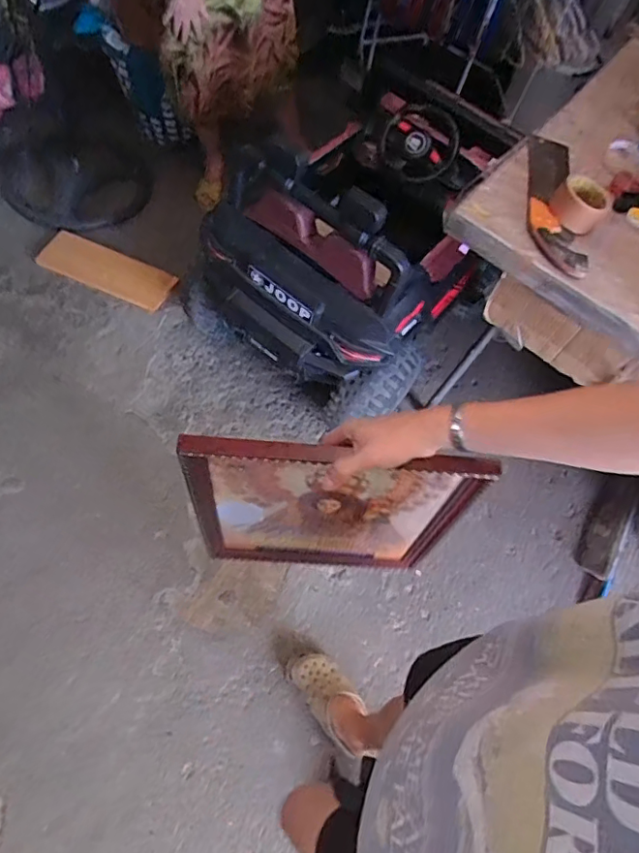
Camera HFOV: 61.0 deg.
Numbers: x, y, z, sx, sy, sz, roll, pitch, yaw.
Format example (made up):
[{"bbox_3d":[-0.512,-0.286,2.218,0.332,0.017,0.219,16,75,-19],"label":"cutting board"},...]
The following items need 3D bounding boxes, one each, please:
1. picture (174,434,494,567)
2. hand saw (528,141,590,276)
[{"bbox_3d":[0.008,0.122,0.738,0.353,0.408,0.026,2,62,1],"label":"picture"},{"bbox_3d":[0.420,-0.409,0.980,0.098,0.040,0.361,7,63,4],"label":"hand saw"}]

